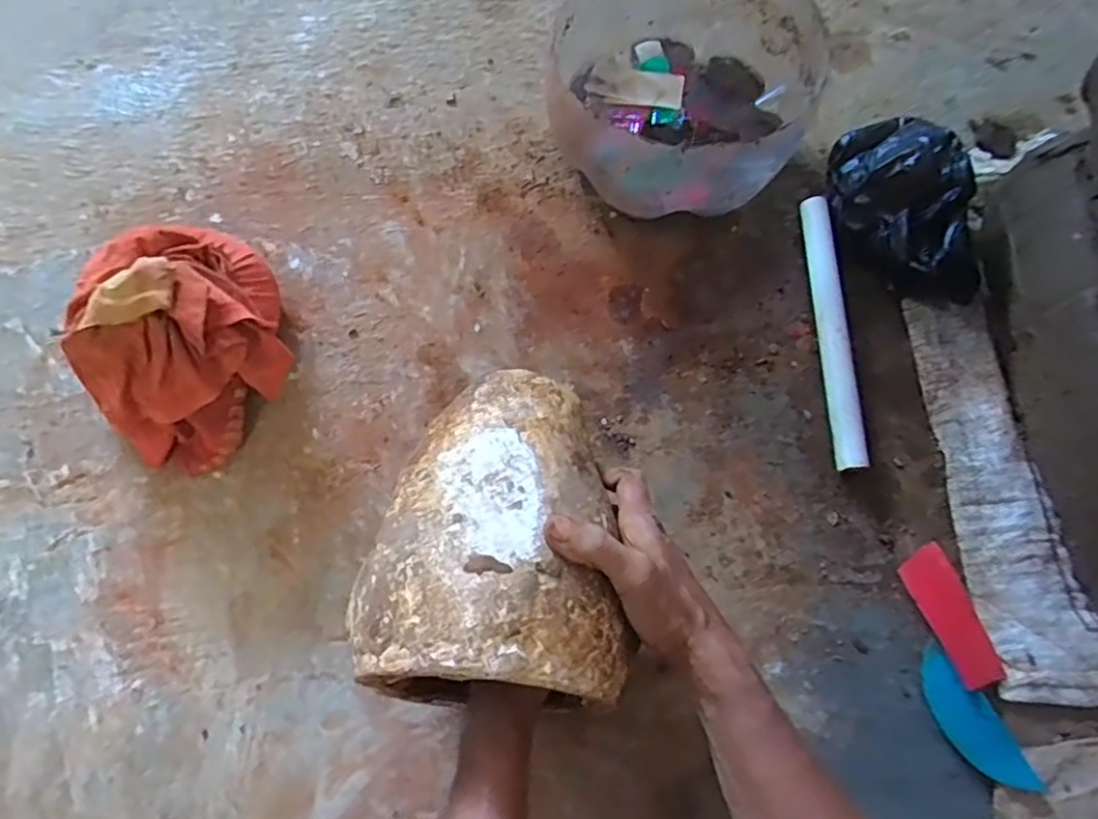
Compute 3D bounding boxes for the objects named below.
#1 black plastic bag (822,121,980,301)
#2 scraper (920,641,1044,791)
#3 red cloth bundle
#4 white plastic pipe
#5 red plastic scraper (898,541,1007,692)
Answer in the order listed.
[{"bbox_3d":[0.327,-0.187,0.623,0.094,0.085,0.190,-18,73,-7],"label":"black plastic bag"},{"bbox_3d":[0.324,0.237,0.513,0.042,0.012,0.111,-25,74,-9],"label":"scraper"},{"bbox_3d":[-0.310,-0.063,0.561,0.164,0.126,0.188,42,76,11],"label":"red cloth bundle"},{"bbox_3d":[0.256,-0.078,0.608,0.026,0.021,0.269,-1,72,-1],"label":"white plastic pipe"},{"bbox_3d":[0.324,0.165,0.536,0.043,0.007,0.108,-22,74,-8],"label":"red plastic scraper"}]

